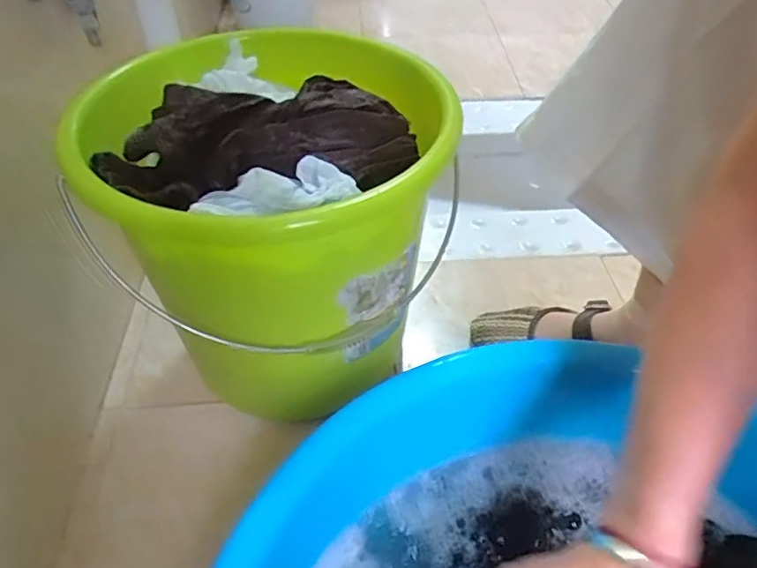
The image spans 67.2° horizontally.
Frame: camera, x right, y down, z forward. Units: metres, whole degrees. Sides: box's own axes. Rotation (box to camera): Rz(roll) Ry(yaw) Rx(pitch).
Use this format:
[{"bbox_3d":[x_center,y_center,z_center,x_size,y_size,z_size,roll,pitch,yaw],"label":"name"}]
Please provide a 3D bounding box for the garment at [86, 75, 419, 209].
[{"bbox_3d":[-0.092,-0.118,0.464,0.249,0.048,0.126,-5,47,-4],"label":"garment"}]

